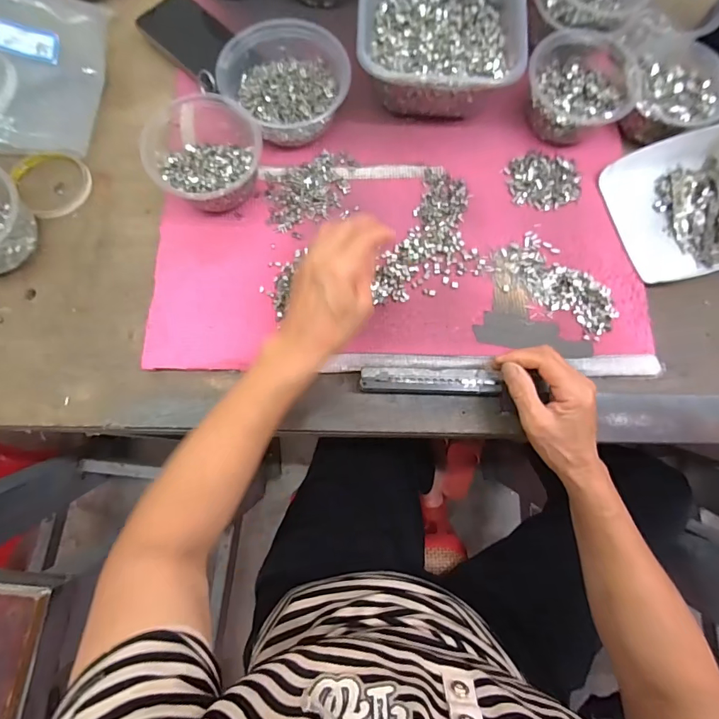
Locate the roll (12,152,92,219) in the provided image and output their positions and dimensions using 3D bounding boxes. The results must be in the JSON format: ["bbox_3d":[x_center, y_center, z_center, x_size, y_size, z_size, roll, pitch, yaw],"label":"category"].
[{"bbox_3d":[-0.347,-0.202,0.473,0.091,0.011,0.075,43,79,8],"label":"roll"}]

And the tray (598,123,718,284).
[{"bbox_3d":[0.374,-0.175,0.438,0.170,0.084,0.151,-11,77,-4],"label":"tray"}]

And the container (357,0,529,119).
[{"bbox_3d":[0.086,-0.369,0.479,0.173,0.077,0.187,2,76,-1],"label":"container"}]

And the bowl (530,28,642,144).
[{"bbox_3d":[0.243,-0.301,0.470,0.114,0.062,0.110,0,76,-2],"label":"bowl"}]

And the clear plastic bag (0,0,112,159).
[{"bbox_3d":[-0.387,-0.339,0.482,0.157,0.038,0.211,1,76,-2],"label":"clear plastic bag"}]

